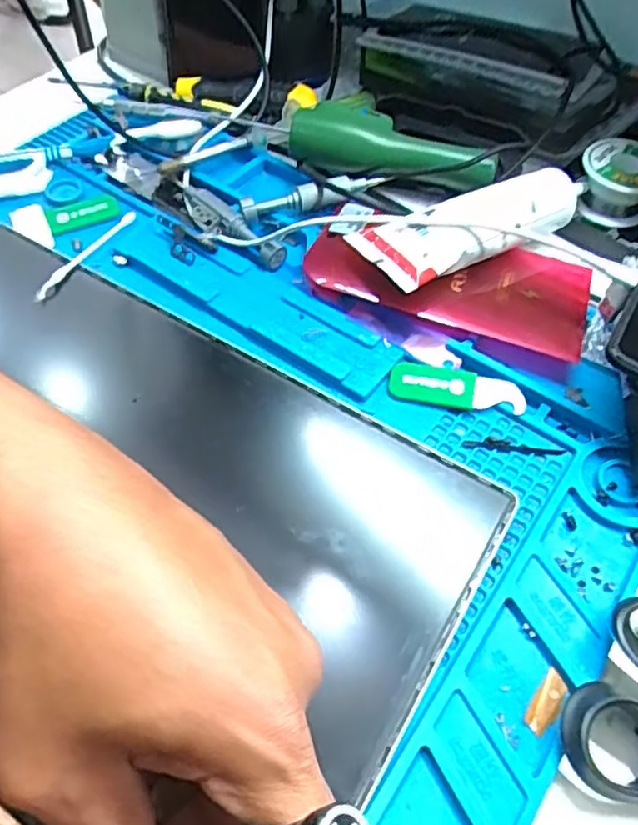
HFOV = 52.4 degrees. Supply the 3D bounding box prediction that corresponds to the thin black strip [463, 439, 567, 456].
[{"bbox_3d":[0.099,0.017,0.330,0.050,0.004,0.007,6,56,2],"label":"thin black strip"}]

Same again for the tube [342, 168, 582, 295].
[{"bbox_3d":[0.097,-0.109,0.387,0.155,0.035,0.053,-26,61,-18],"label":"tube"}]

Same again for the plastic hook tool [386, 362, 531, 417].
[{"bbox_3d":[0.073,-0.013,0.344,0.070,0.005,0.023,8,56,3],"label":"plastic hook tool"}]

